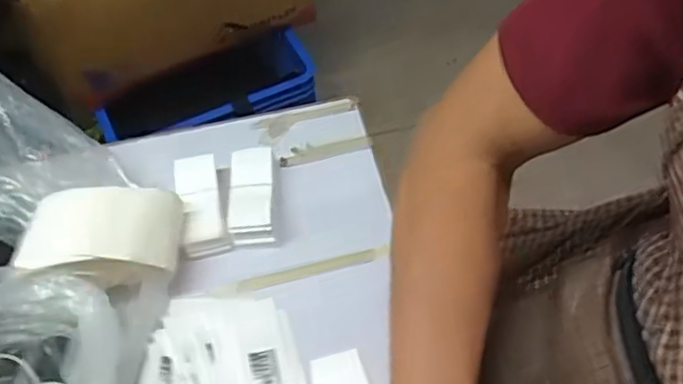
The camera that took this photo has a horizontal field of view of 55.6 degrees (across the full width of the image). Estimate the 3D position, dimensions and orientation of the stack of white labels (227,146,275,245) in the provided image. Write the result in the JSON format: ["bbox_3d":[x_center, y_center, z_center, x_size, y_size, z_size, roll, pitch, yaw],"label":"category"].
[{"bbox_3d":[-0.067,0.003,0.490,0.031,0.031,0.076,-6,53,0],"label":"stack of white labels"}]

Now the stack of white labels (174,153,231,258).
[{"bbox_3d":[-0.106,0.010,0.487,0.032,0.028,0.077,-13,54,-5],"label":"stack of white labels"}]

